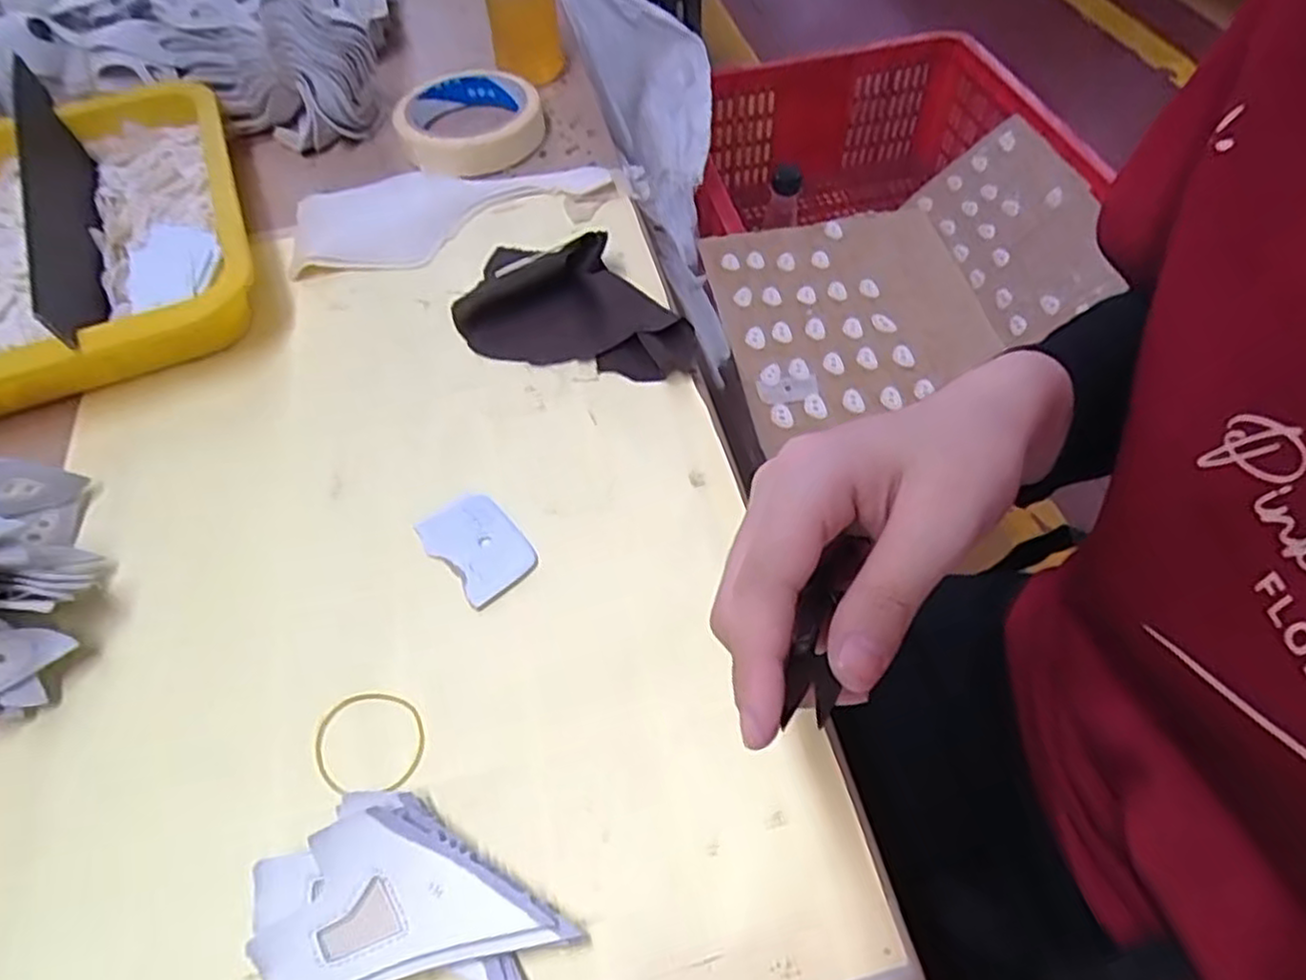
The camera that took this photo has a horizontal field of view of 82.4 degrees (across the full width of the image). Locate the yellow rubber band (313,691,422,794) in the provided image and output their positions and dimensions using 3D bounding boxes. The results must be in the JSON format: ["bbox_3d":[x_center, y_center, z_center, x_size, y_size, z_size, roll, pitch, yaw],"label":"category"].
[{"bbox_3d":[-0.108,0.096,0.285,0.040,0.004,0.037,-2,53,2],"label":"yellow rubber band"}]

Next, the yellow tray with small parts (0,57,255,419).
[{"bbox_3d":[-0.347,-0.144,0.433,0.207,0.059,0.252,-22,57,-13],"label":"yellow tray with small parts"}]

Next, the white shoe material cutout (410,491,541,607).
[{"bbox_3d":[-0.079,0.024,0.334,0.036,0.004,0.053,-37,60,-22],"label":"white shoe material cutout"}]

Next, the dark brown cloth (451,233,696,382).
[{"bbox_3d":[-0.041,-0.105,0.411,0.135,0.030,0.083,15,57,13],"label":"dark brown cloth"}]

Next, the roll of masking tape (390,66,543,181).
[{"bbox_3d":[-0.130,-0.262,0.530,0.098,0.032,0.096,-1,55,2],"label":"roll of masking tape"}]

